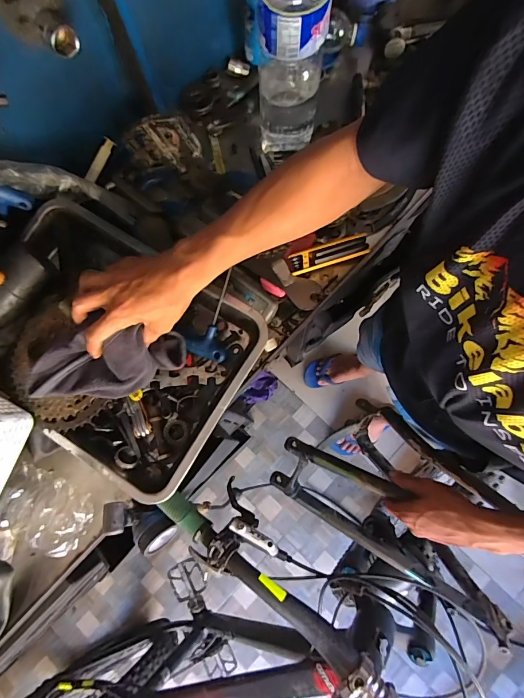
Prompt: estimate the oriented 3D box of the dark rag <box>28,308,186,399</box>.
[{"bbox_3d":[-0.189,0.012,0.460,0.186,0.073,0.084,-12,77,-15],"label":"dark rag"}]

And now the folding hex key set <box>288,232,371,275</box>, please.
[{"bbox_3d":[0.107,-0.151,0.592,0.126,0.020,0.032,-18,80,0],"label":"folding hex key set"}]

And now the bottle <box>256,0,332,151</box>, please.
[{"bbox_3d":[0.039,-0.406,0.512,0.092,0.302,0.089,2,80,3],"label":"bottle"}]

